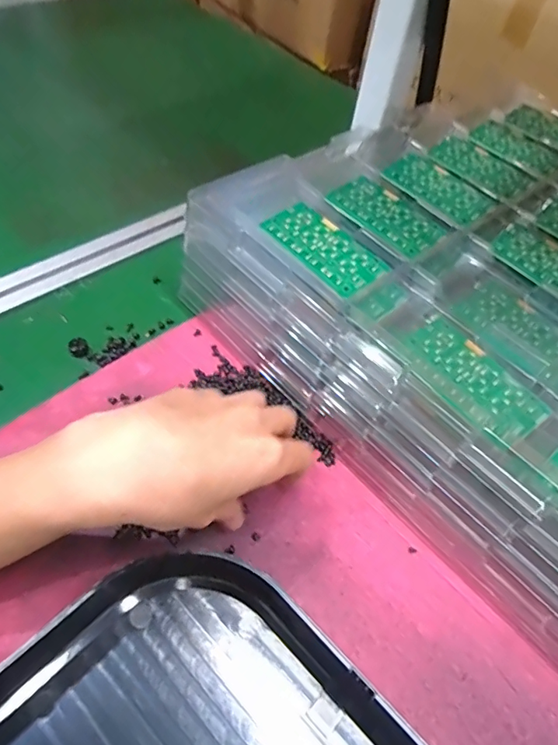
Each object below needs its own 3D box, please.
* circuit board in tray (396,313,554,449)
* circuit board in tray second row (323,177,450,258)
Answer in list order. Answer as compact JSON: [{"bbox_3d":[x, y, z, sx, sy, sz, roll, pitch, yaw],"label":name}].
[{"bbox_3d":[0.122,0.004,0.325,0.050,0.006,0.094,-29,61,-26],"label":"circuit board in tray"},{"bbox_3d":[0.082,-0.123,0.400,0.052,0.008,0.093,-30,62,-26],"label":"circuit board in tray second row"}]

